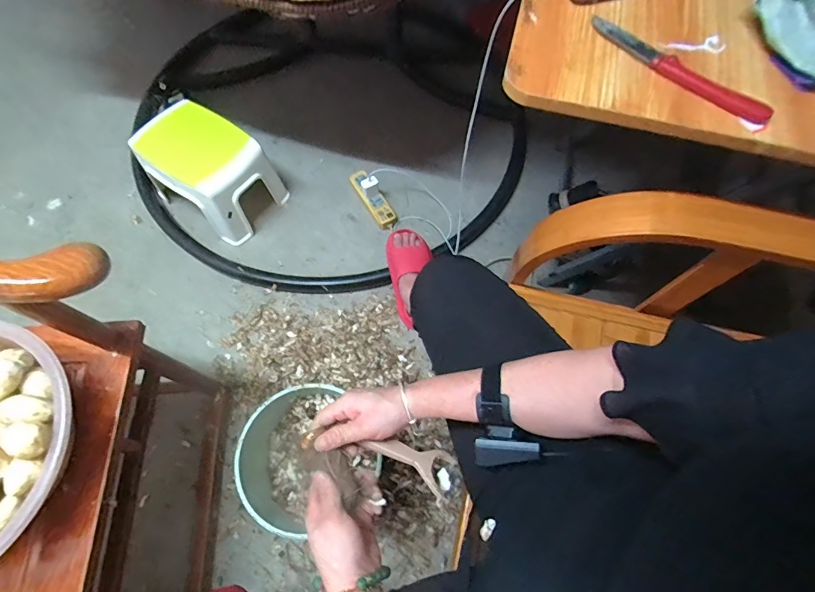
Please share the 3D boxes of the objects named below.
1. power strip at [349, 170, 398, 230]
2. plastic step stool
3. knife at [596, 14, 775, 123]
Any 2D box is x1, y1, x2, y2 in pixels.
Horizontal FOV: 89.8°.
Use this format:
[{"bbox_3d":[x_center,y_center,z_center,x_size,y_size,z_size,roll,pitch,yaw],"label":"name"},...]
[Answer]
[{"bbox_3d":[-0.099,-0.277,1.159,0.060,0.033,0.208,-32,70,-14],"label":"power strip"},{"bbox_3d":[-0.517,-0.316,1.069,0.296,0.213,0.231,28,68,11],"label":"plastic step stool"},{"bbox_3d":[0.277,-0.239,0.426,0.025,0.011,0.204,-41,73,-17],"label":"knife"}]

